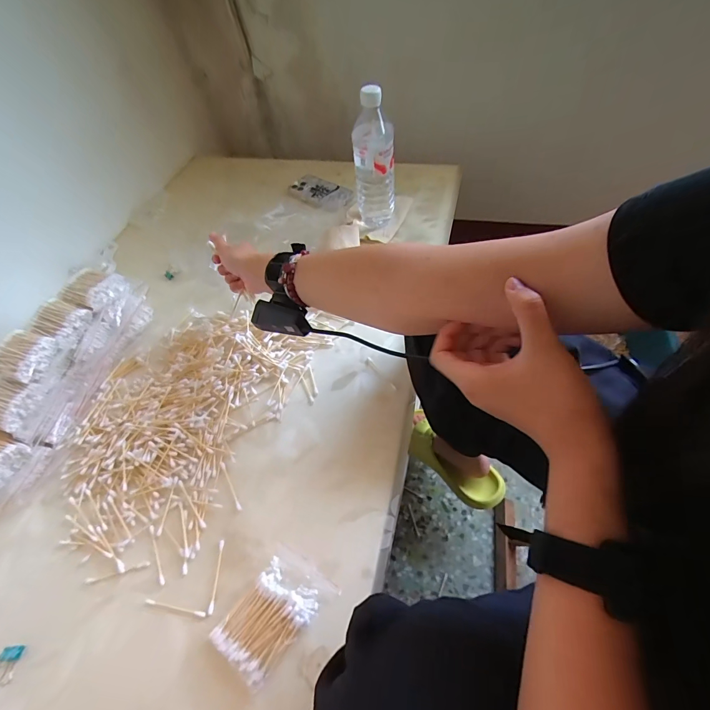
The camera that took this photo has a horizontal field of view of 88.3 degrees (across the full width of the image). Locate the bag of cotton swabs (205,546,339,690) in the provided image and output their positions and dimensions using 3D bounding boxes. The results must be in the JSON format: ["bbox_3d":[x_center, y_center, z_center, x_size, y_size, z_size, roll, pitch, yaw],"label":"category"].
[{"bbox_3d":[-0.080,0.251,0.360,0.070,0.020,0.101,29,63,23],"label":"bag of cotton swabs"}]

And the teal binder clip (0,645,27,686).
[{"bbox_3d":[-0.344,0.304,0.358,0.020,0.014,0.030,-6,55,1],"label":"teal binder clip"}]

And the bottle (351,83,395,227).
[{"bbox_3d":[0.033,-0.327,0.617,0.067,0.223,0.060,-4,54,5],"label":"bottle"}]

